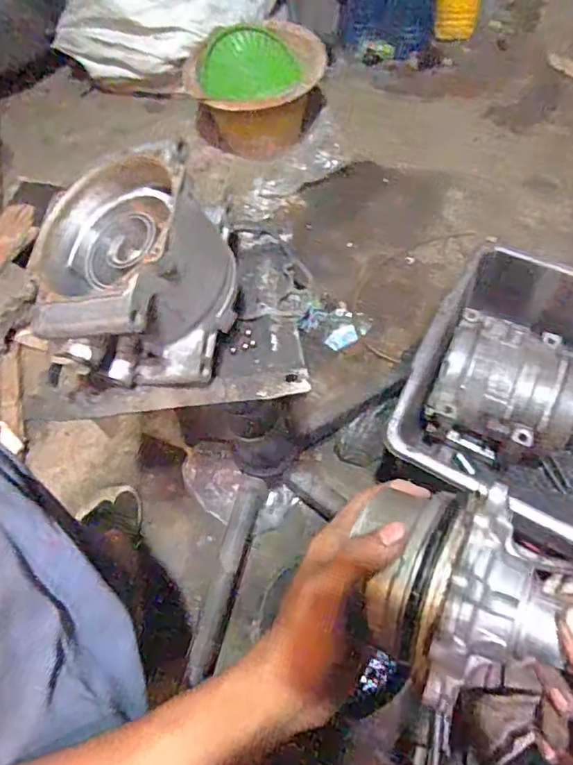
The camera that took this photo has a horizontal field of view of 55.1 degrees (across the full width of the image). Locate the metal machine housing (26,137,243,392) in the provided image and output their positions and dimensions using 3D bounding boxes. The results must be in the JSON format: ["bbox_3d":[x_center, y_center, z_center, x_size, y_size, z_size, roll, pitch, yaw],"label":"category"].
[{"bbox_3d":[-0.110,-0.084,0.412,0.136,0.109,0.146,-5,63,1],"label":"metal machine housing"}]

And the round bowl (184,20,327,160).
[{"bbox_3d":[-0.056,-0.583,1.086,0.224,0.129,0.234,32,70,18],"label":"round bowl"}]

